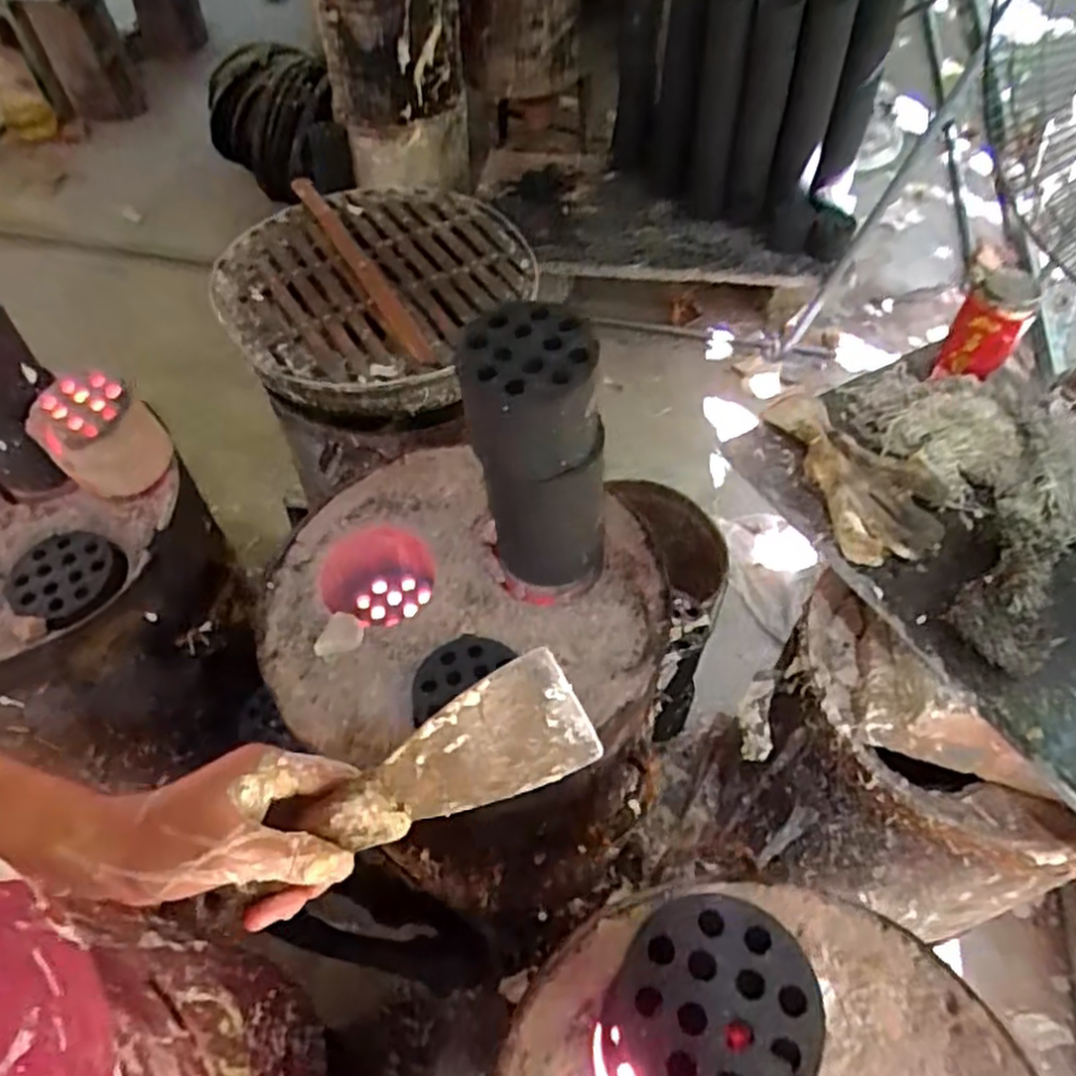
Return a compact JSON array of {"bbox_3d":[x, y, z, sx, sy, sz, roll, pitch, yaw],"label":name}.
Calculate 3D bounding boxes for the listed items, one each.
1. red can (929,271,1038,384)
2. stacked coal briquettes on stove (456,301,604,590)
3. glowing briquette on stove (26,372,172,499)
[{"bbox_3d":[0.459,-0.211,0.789,0.061,0.105,0.056,0,55,1],"label":"red can"},{"bbox_3d":[0.002,-0.055,0.630,0.107,0.252,0.094,2,55,2],"label":"stacked coal briquettes on stove"},{"bbox_3d":[-0.433,-0.093,0.780,0.102,0.119,0.096,-35,61,-22],"label":"glowing briquette on stove"}]

